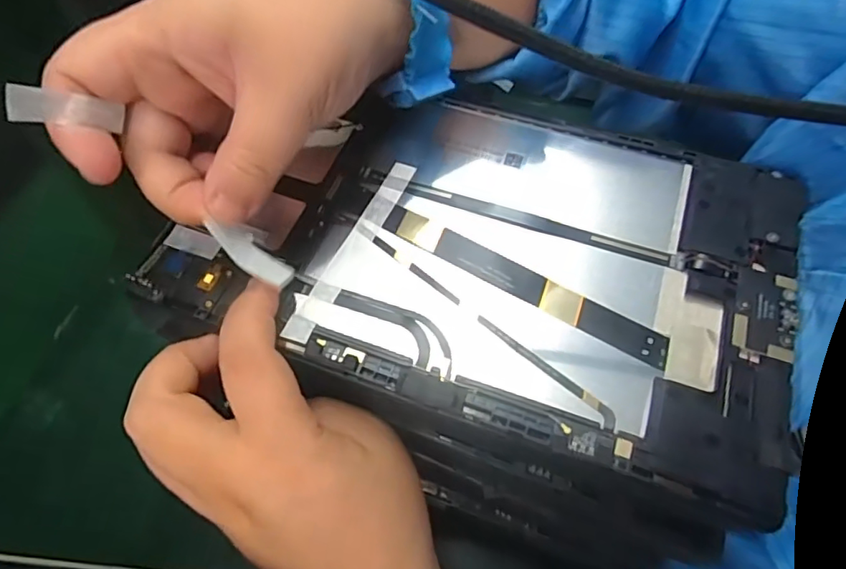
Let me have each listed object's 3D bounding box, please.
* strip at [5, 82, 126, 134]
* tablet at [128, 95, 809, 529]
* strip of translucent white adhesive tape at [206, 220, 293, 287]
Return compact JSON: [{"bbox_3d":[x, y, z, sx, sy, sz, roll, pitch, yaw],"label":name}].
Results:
[{"bbox_3d":[-0.110,-0.054,0.171,0.005,0.010,0.033,35,23,20],"label":"strip"},{"bbox_3d":[0.026,-0.018,0.222,0.223,0.009,0.144,18,62,12],"label":"tablet"},{"bbox_3d":[-0.061,-0.011,0.195,0.032,0.005,0.012,36,64,-8],"label":"strip of translucent white adhesive tape"}]

